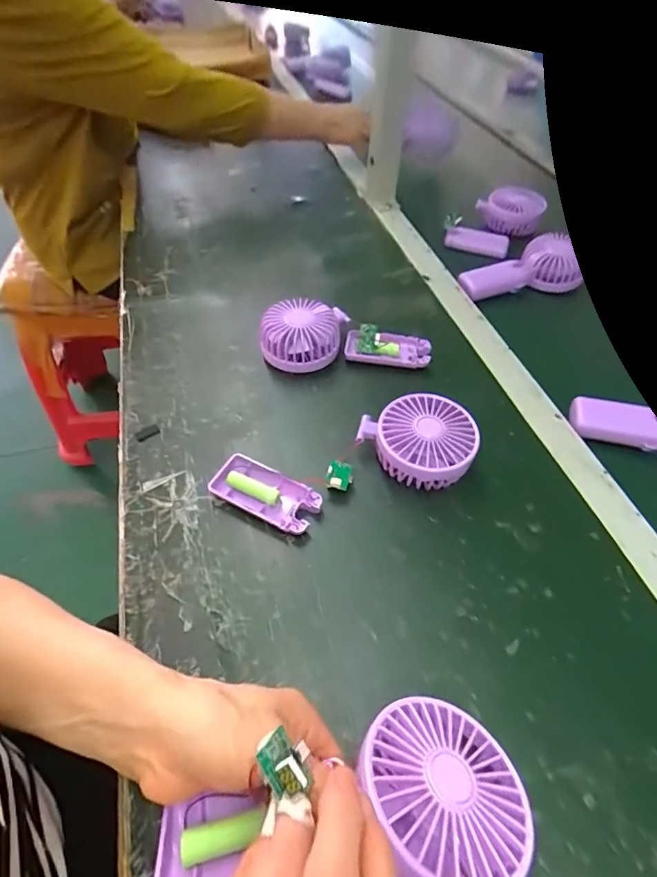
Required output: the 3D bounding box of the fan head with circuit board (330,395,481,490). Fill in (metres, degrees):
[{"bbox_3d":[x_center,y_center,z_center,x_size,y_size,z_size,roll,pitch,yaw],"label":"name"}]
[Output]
[{"bbox_3d":[0.064,0.006,0.406,0.132,0.046,0.086,-1,52,-3],"label":"fan head with circuit board"}]

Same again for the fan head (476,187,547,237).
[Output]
[{"bbox_3d":[0.292,-0.365,0.713,0.086,0.039,0.075,36,59,23],"label":"fan head"}]

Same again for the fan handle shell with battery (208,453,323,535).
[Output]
[{"bbox_3d":[-0.054,0.049,0.387,0.091,0.018,0.044,24,54,16],"label":"fan handle shell with battery"}]

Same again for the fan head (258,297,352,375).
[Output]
[{"bbox_3d":[-0.028,-0.115,0.497,0.087,0.051,0.085,8,52,4],"label":"fan head"}]

